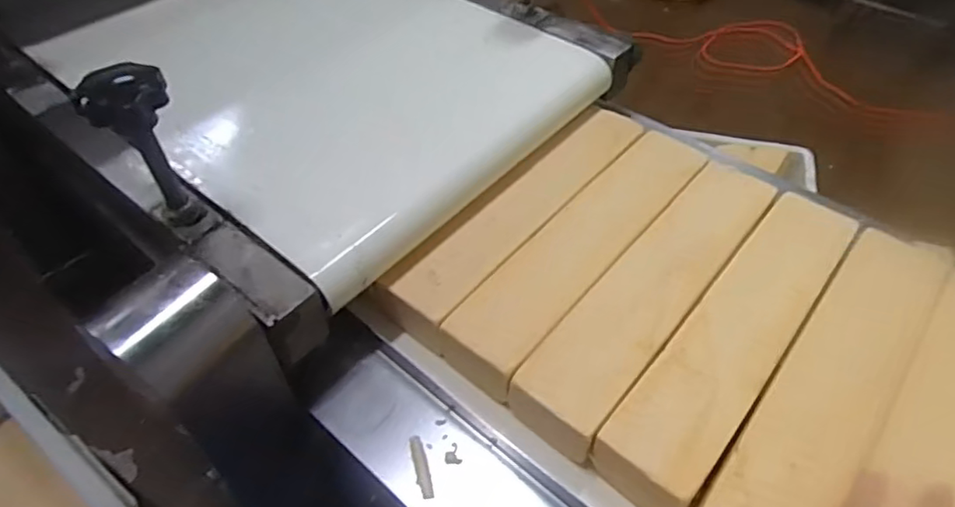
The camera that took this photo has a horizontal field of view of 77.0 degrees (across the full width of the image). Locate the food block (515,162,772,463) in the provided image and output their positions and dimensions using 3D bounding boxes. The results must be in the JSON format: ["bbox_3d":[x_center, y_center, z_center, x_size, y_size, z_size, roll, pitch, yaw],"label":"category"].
[{"bbox_3d":[0.166,0.031,0.558,0.079,0.045,0.355,33,55,25],"label":"food block"}]

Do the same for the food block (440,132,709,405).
[{"bbox_3d":[0.106,-0.005,0.592,0.079,0.053,0.354,32,55,24],"label":"food block"}]

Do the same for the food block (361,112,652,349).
[{"bbox_3d":[0.049,-0.040,0.626,0.073,0.054,0.361,32,55,24],"label":"food block"}]

